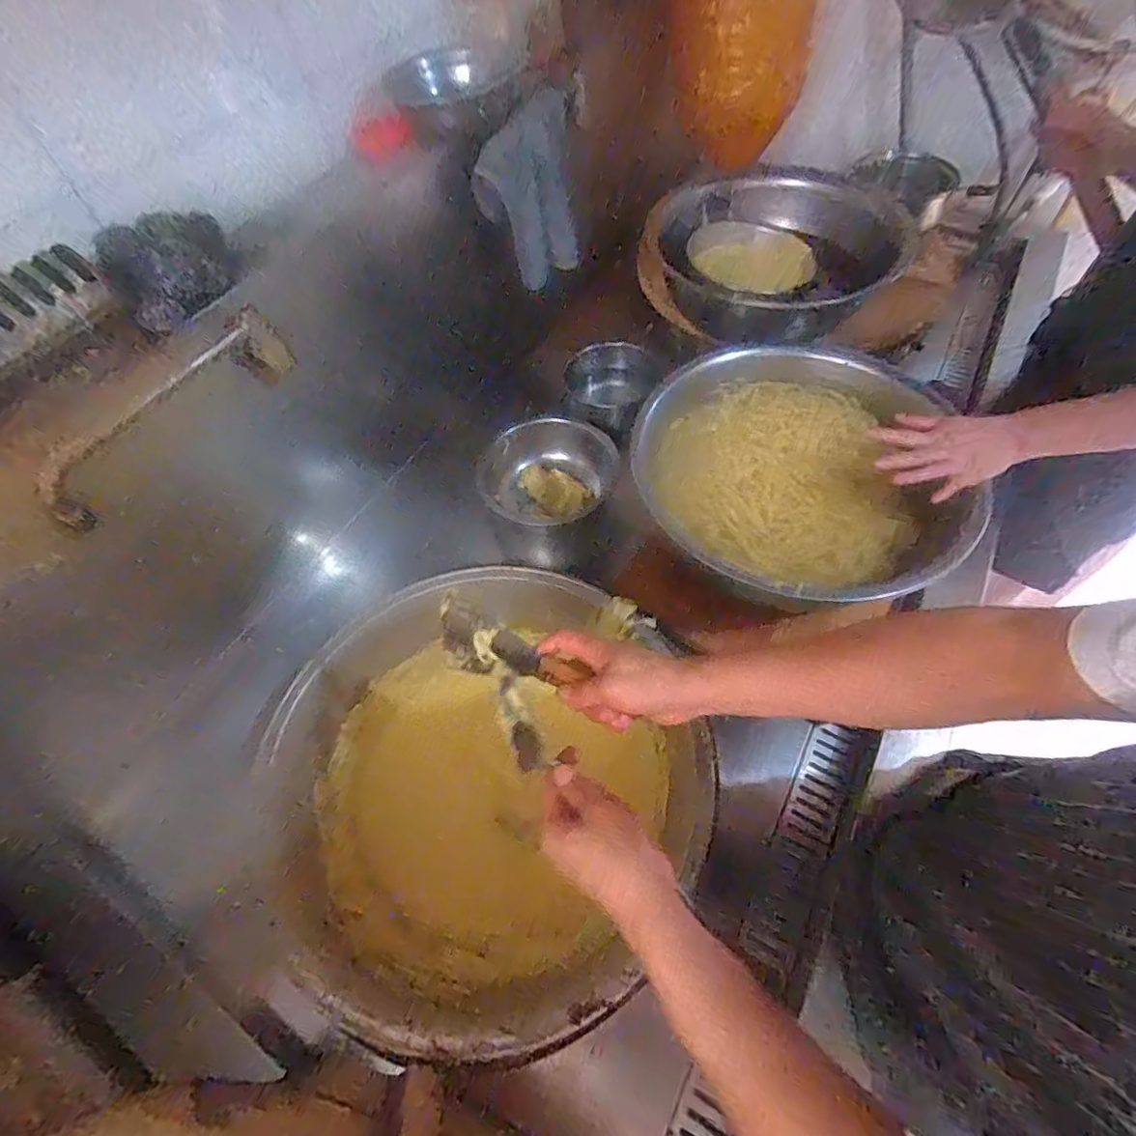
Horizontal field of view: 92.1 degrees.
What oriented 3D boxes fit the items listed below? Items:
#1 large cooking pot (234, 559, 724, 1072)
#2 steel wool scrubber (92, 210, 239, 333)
[{"bbox_3d":[-0.108,0.250,0.696,0.478,0.166,0.511,-1,58,2],"label":"large cooking pot"},{"bbox_3d":[-0.360,-0.270,0.493,0.092,0.065,0.073,-34,62,-17],"label":"steel wool scrubber"}]

